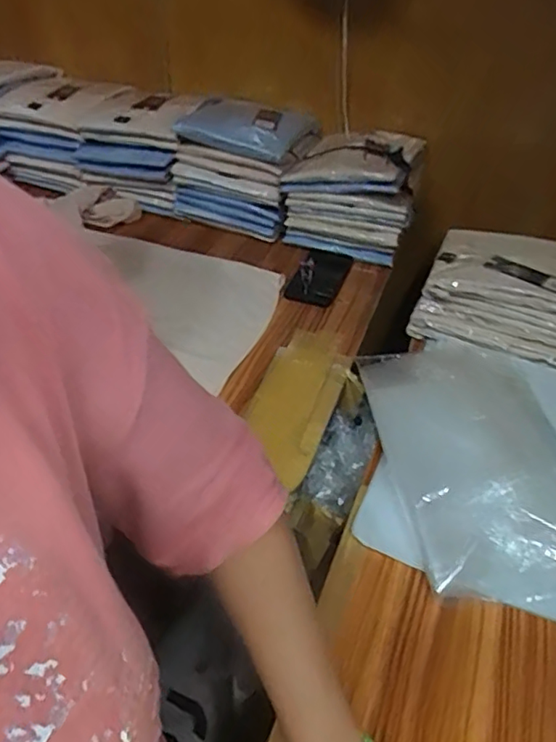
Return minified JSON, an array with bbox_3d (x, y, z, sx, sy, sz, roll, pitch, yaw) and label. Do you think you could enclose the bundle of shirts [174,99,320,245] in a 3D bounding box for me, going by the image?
[{"bbox_3d":[-0.063,-0.421,1.138,0.233,0.191,0.247,13,40,11],"label":"bundle of shirts"}]

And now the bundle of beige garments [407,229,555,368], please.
[{"bbox_3d":[0.350,-0.122,0.863,0.262,0.098,0.219,13,40,11],"label":"bundle of beige garments"}]

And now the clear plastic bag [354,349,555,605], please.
[{"bbox_3d":[0.215,0.083,0.634,0.199,0.063,0.332,-11,46,3],"label":"clear plastic bag"}]

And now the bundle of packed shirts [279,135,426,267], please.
[{"bbox_3d":[0.145,-0.351,1.096,0.225,0.155,0.263,12,40,10],"label":"bundle of packed shirts"}]

